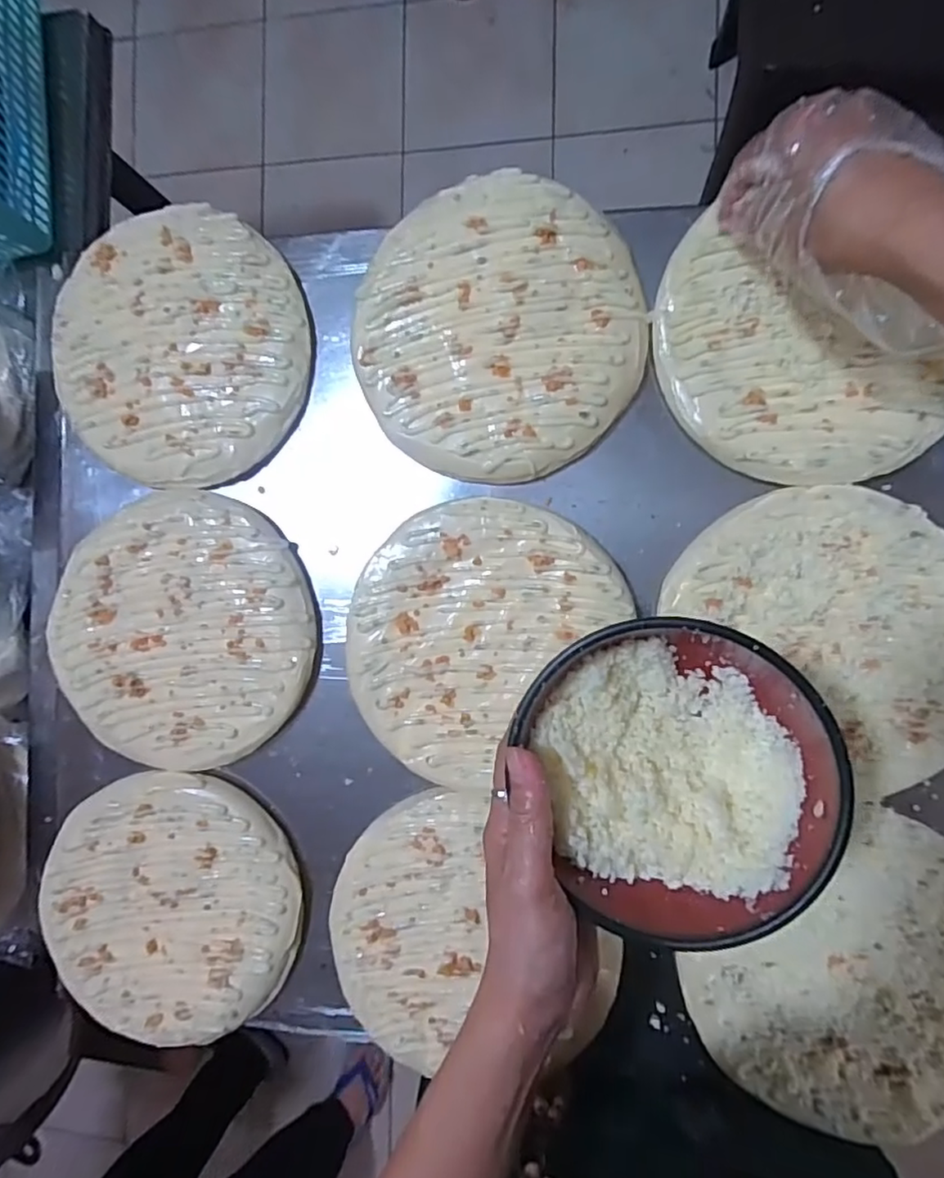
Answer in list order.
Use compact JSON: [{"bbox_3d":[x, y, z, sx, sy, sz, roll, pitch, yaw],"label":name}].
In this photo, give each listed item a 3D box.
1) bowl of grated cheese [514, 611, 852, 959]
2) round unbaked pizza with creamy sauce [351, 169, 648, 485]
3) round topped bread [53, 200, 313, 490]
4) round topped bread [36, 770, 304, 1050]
[{"bbox_3d":[0.097,0.083,0.296,0.126,0.064,0.140,-20,89,8],"label":"bowl of grated cheese"},{"bbox_3d":[0.016,-0.174,0.422,0.187,0.020,0.194,0,91,9],"label":"round unbaked pizza with creamy sauce"},{"bbox_3d":[-0.216,-0.179,0.457,0.191,0.014,0.191,0,93,4],"label":"round topped bread"},{"bbox_3d":[-0.227,0.239,0.474,0.195,0.032,0.192,14,93,7],"label":"round topped bread"}]

